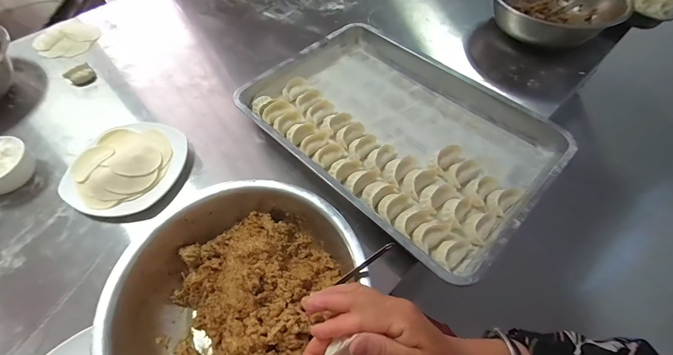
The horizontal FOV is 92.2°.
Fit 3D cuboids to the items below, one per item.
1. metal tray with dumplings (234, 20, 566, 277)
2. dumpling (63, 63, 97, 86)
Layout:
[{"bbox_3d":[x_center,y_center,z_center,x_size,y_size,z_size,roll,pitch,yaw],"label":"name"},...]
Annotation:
[{"bbox_3d":[0.103,-0.090,0.562,0.342,0.052,0.481,-40,64,-22],"label":"metal tray with dumplings"},{"bbox_3d":[-0.528,-0.210,0.669,0.049,0.028,0.036,-39,63,-22],"label":"dumpling"}]

